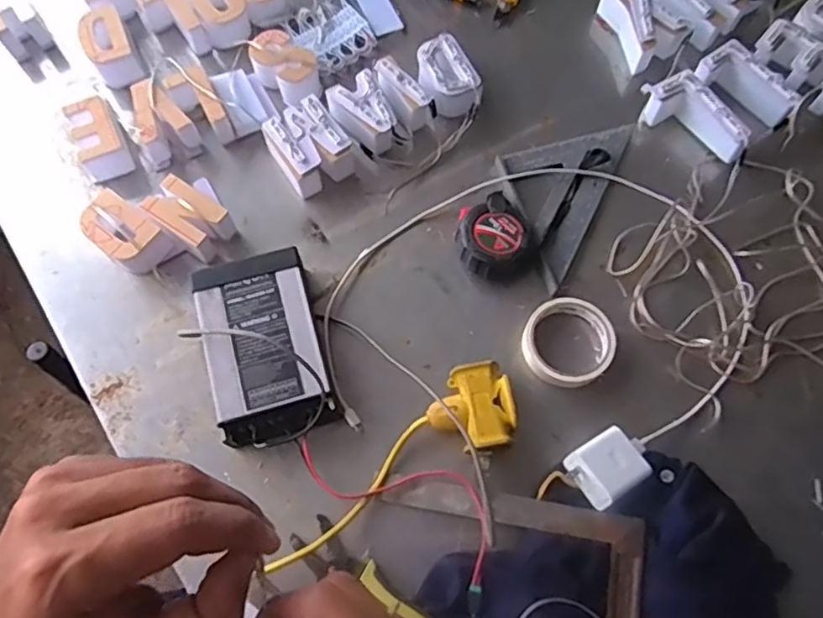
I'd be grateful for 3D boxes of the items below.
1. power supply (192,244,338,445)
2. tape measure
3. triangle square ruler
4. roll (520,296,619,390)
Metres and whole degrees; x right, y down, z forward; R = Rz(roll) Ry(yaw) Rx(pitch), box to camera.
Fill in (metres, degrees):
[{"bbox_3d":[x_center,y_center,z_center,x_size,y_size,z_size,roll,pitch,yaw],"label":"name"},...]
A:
[{"bbox_3d":[-0.151,0.037,0.642,0.119,0.055,0.190,-15,70,-6],"label":"power supply"},{"bbox_3d":[0.085,-0.079,0.692,0.078,0.029,0.092,-21,71,-8],"label":"tape measure"},{"bbox_3d":[0.159,-0.143,0.733,0.119,0.019,0.228,26,71,9],"label":"triangle square ruler"},{"bbox_3d":[0.161,0.032,0.656,0.089,0.016,0.096,0,69,0],"label":"roll"}]

